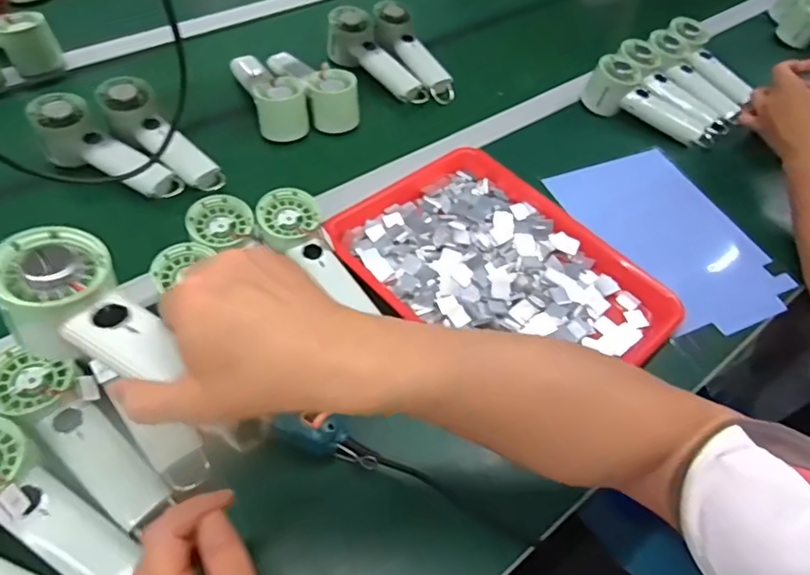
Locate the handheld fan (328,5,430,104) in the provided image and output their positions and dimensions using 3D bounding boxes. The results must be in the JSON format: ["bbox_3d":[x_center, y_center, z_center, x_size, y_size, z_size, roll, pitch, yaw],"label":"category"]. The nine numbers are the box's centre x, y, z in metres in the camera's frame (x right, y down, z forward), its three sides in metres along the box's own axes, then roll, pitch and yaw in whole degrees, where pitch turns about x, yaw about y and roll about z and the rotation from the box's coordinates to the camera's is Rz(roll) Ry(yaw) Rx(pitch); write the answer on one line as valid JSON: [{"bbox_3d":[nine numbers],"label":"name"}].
[{"bbox_3d":[-0.040,-0.339,0.821,0.052,0.066,0.187,-38,78,-28],"label":"handheld fan"}]

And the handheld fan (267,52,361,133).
[{"bbox_3d":[-0.128,-0.291,0.764,0.069,0.063,0.157,-23,59,-20],"label":"handheld fan"}]

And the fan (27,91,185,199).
[{"bbox_3d":[-0.354,-0.157,0.655,0.189,0.056,0.062,31,56,1],"label":"fan"}]

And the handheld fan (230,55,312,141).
[{"bbox_3d":[-0.196,-0.280,0.748,0.070,0.071,0.160,-22,59,-20],"label":"handheld fan"}]

